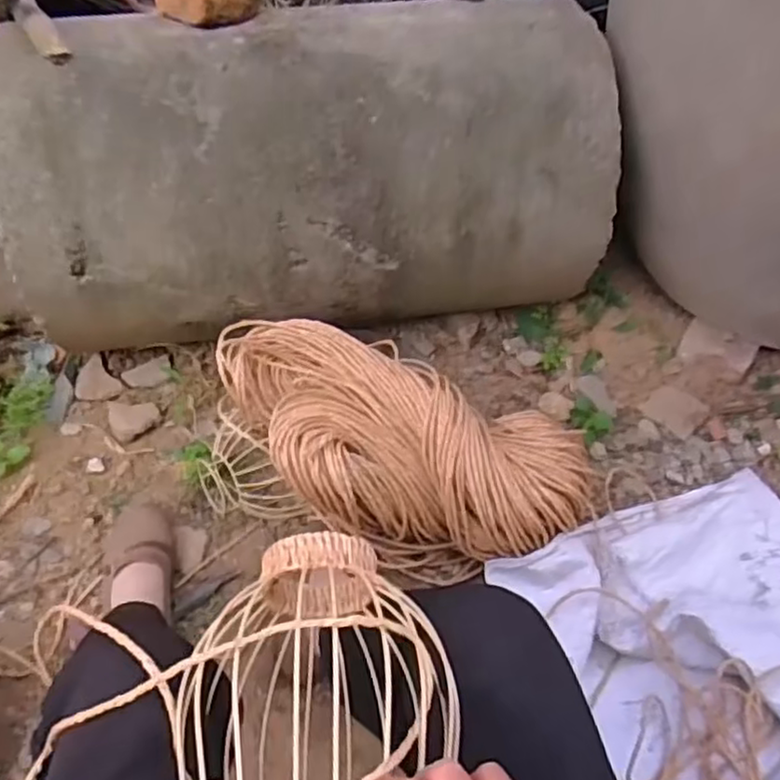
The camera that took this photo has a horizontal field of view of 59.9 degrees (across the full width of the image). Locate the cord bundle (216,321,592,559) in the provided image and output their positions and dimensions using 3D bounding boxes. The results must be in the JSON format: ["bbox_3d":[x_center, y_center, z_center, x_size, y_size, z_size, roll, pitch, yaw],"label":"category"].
[{"bbox_3d":[0.027,0.063,0.898,0.476,0.186,0.280,-1,42,-4],"label":"cord bundle"}]

